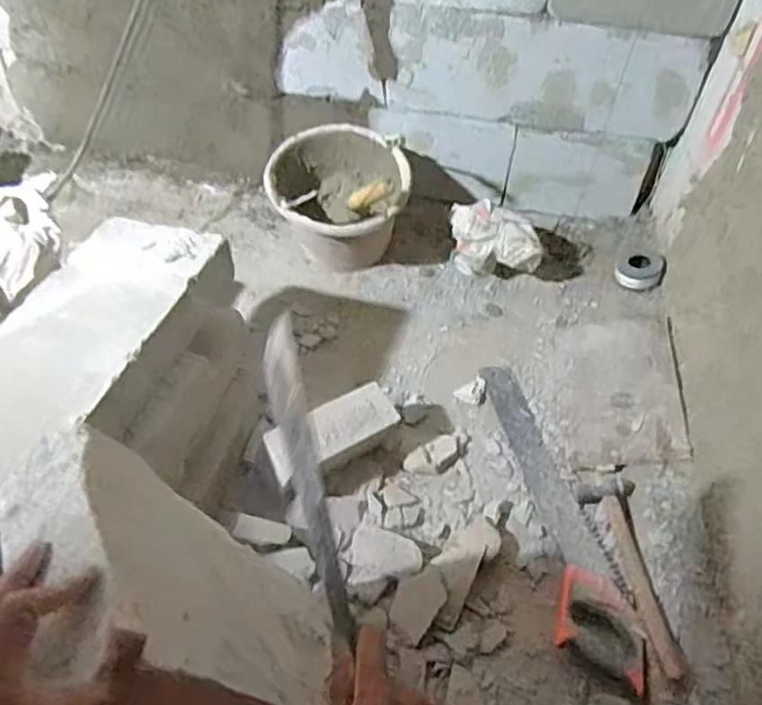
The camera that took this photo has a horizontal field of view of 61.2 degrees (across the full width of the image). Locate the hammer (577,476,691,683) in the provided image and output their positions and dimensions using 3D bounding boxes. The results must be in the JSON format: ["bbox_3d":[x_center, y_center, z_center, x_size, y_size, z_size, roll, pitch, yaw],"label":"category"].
[{"bbox_3d":[0.346,0.299,0.902,0.077,0.048,0.297,2,48,-2],"label":"hammer"}]

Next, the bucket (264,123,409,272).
[{"bbox_3d":[-0.092,-0.295,1.318,0.264,0.229,0.269,2,48,-2],"label":"bucket"}]

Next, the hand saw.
[{"bbox_3d":[0.260,0.230,1.004,0.113,0.035,0.565,-5,49,-8],"label":"hand saw"}]

